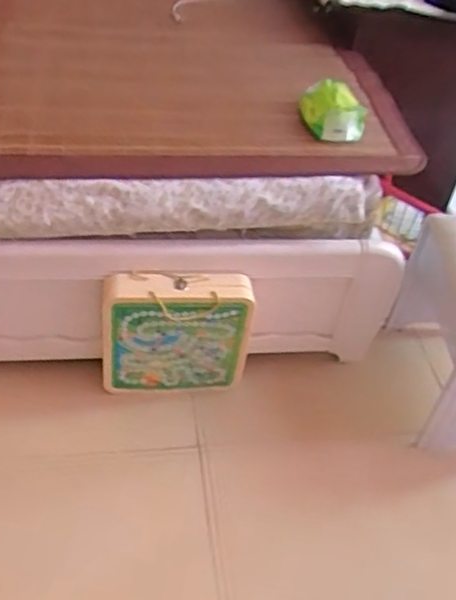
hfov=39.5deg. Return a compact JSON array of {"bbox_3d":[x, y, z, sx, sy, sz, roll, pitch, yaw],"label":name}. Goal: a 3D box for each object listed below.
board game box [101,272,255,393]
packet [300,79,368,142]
[{"bbox_3d":[-0.113,0.080,1.416,0.334,0.301,0.093,-2,43,-9],"label":"board game box"},{"bbox_3d":[0.244,-0.440,1.481,0.154,0.095,0.141,13,41,5],"label":"packet"}]

